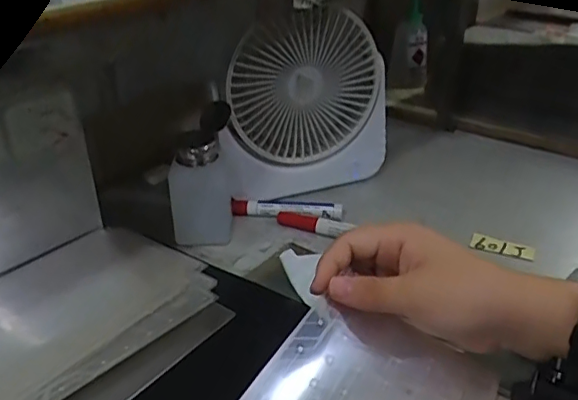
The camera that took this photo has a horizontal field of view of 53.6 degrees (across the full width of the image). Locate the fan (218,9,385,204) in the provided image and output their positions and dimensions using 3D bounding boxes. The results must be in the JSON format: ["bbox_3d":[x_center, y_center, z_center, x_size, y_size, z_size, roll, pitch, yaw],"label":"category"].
[{"bbox_3d":[0.013,-0.090,0.588,0.183,0.185,0.057,-12,30,-16],"label":"fan"}]

